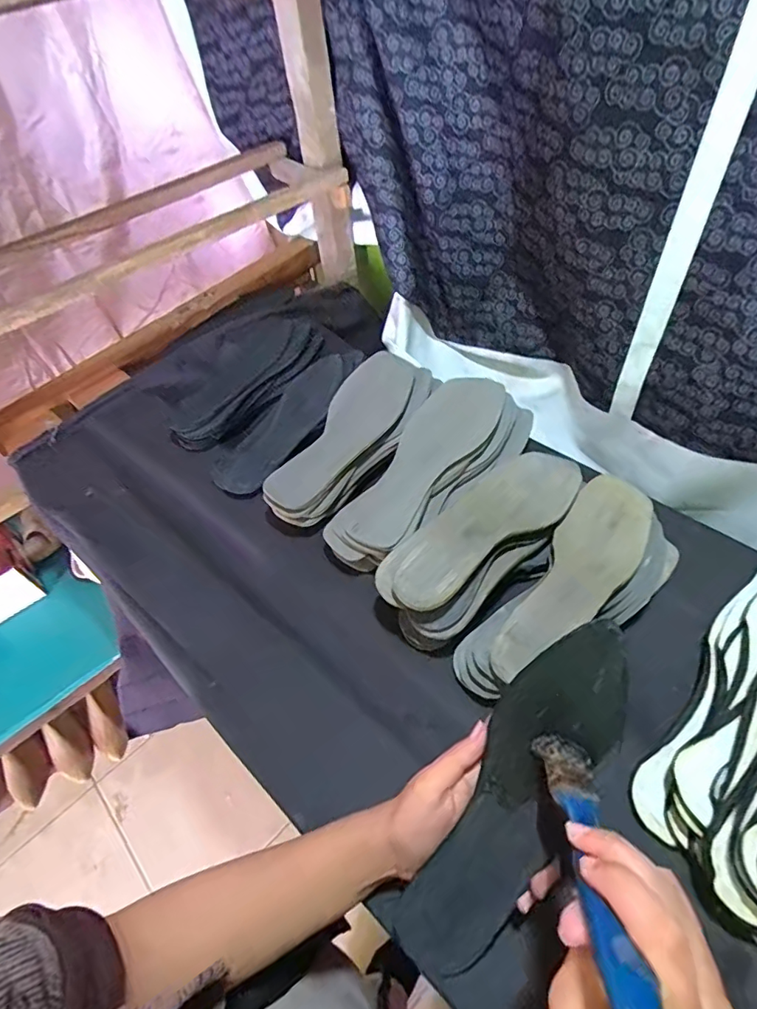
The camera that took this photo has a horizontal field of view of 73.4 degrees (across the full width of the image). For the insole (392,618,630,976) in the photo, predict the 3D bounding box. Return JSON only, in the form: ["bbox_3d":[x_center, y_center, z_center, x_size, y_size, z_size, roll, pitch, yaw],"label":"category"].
[{"bbox_3d":[0.089,0.191,0.331,0.069,0.006,0.247,29,93,15],"label":"insole"}]

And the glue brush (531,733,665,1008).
[{"bbox_3d":[0.101,0.161,0.247,0.030,0.158,0.016,6,95,10],"label":"glue brush"}]

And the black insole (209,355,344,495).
[{"bbox_3d":[-0.115,-0.115,0.662,0.084,0.017,0.256,19,55,20],"label":"black insole"}]

